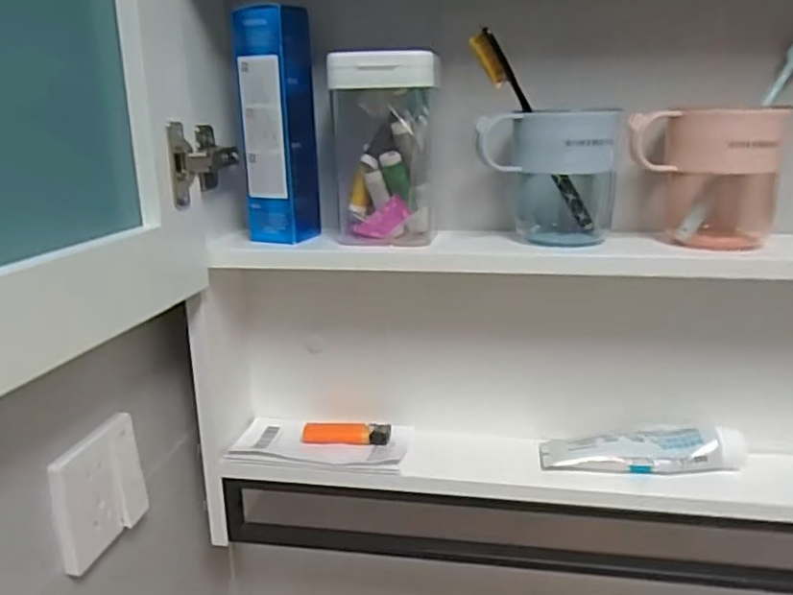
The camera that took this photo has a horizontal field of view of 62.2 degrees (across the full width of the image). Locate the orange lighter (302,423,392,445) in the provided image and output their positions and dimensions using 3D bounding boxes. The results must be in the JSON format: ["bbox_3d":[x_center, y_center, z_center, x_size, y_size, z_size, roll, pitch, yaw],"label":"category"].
[{"bbox_3d":[-0.048,0.126,0.615,0.082,0.013,0.031,0,17,3],"label":"orange lighter"}]

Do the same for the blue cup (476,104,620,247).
[{"bbox_3d":[0.120,-0.093,0.518,0.103,0.104,0.072,3,17,15],"label":"blue cup"}]

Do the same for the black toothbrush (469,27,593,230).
[{"bbox_3d":[0.109,-0.122,0.508,0.017,0.185,0.010,-43,28,-9],"label":"black toothbrush"}]

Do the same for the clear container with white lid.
[{"bbox_3d":[-0.009,-0.122,0.544,0.084,0.145,0.089,-1,17,2],"label":"clear container with white lid"}]

